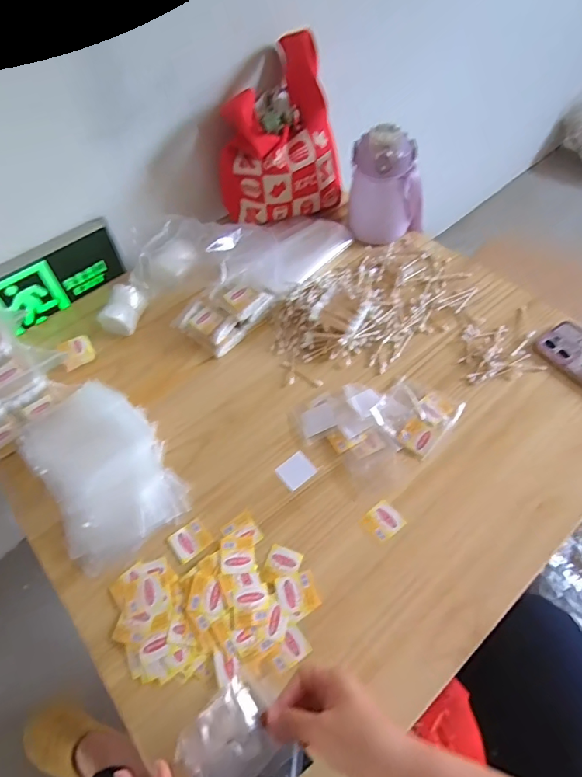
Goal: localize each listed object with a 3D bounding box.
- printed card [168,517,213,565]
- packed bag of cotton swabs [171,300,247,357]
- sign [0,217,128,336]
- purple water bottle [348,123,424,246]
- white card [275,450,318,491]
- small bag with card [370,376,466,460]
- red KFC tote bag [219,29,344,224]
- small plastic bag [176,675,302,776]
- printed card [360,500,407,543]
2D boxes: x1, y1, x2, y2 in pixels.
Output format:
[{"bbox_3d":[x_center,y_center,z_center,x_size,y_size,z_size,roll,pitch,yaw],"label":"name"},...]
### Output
[{"bbox_3d":[-0.120,0.181,0.564,0.043,0.004,0.039,-36,61,-17],"label":"printed card"},{"bbox_3d":[-0.128,-0.096,0.728,0.103,0.029,0.060,33,65,23],"label":"packed bag of cotton swabs"},{"bbox_3d":[-0.379,-0.185,0.771,0.210,0.117,0.025,-41,63,-20],"label":"sign"},{"bbox_3d":[0.165,-0.338,0.783,0.128,0.160,0.107,7,58,9],"label":"purple water bottle"},{"bbox_3d":[0.007,0.104,0.600,0.043,0.004,0.040,-35,61,-17],"label":"white card"},{"bbox_3d":[0.167,0.031,0.622,0.089,0.028,0.097,38,68,25],"label":"small bag with card"},{"bbox_3d":[-0.026,-0.434,0.816,0.215,0.203,0.170,-9,57,-1],"label":"red KFC tote bag"},{"bbox_3d":[-0.043,0.296,0.389,0.081,0.035,0.080,-34,61,-16],"label":"small plastic bag"},{"bbox_3d":[0.109,0.156,0.555,0.041,0.004,0.038,-37,62,-18],"label":"printed card"}]

